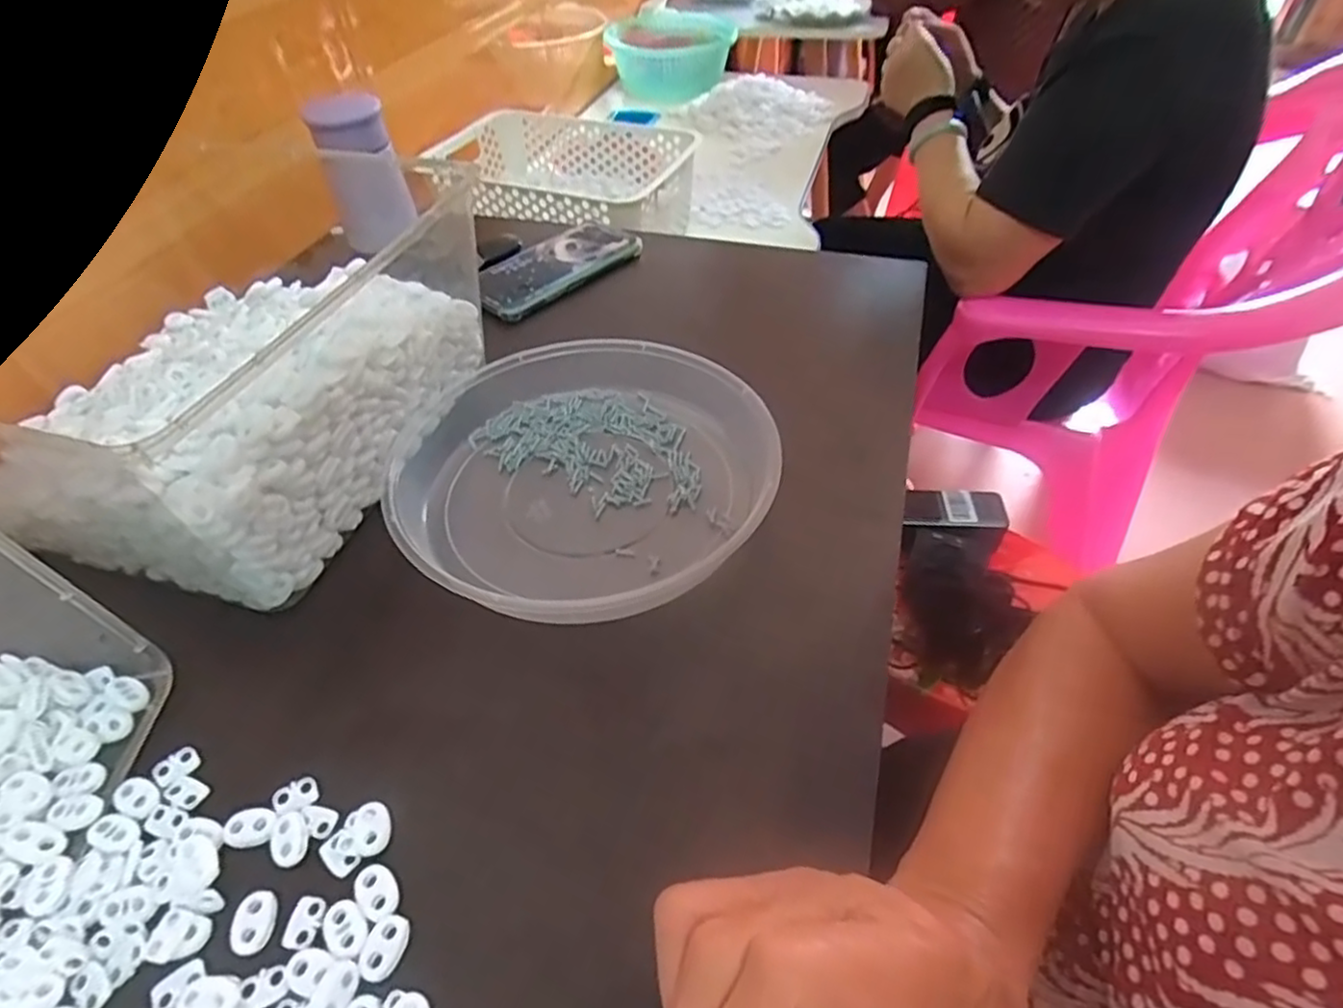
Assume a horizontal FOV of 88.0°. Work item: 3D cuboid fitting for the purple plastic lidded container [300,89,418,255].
[{"bbox_3d":[-0.292,-0.320,0.667,0.073,0.134,0.063,-19,39,-17],"label":"purple plastic lidded container"}]

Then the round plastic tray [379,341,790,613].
[{"bbox_3d":[-0.058,-0.029,0.446,0.232,0.036,0.235,-18,49,-15],"label":"round plastic tray"}]

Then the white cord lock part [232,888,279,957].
[{"bbox_3d":[-0.170,0.169,0.282,0.015,0.004,0.023,-10,47,-9],"label":"white cord lock part"}]

